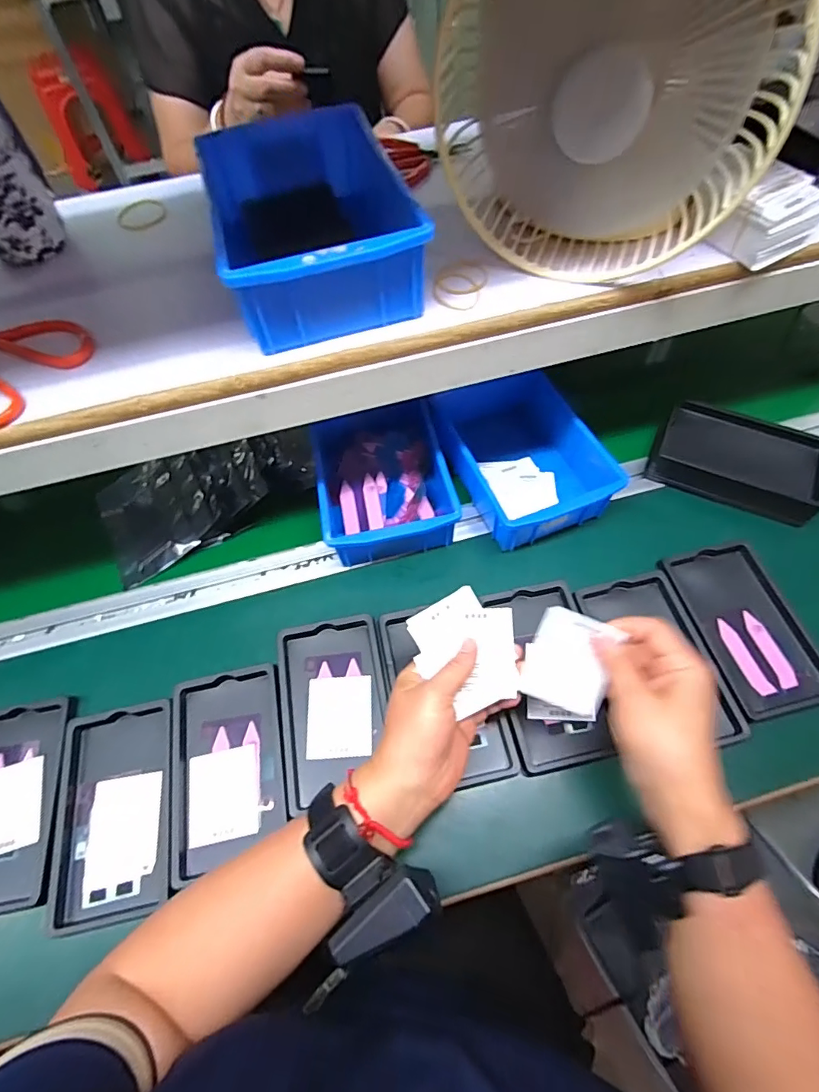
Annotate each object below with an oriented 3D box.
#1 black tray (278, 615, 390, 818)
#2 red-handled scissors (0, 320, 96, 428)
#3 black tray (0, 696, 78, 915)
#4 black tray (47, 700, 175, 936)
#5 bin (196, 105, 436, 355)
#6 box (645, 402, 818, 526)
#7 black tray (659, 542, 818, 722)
[{"bbox_3d":[-0.068,0.143,0.444,0.092,0.022,0.150,-9,60,-2],"label":"black tray"},{"bbox_3d":[-0.296,-0.131,0.352,0.103,0.012,0.100,21,63,15],"label":"red-handled scissors"},{"bbox_3d":[-0.341,0.219,0.422,0.092,0.016,0.158,-10,60,-2],"label":"black tray"},{"bbox_3d":[-0.244,0.219,0.414,0.095,0.020,0.156,-12,60,-3],"label":"black tray"},{"bbox_3d":[-0.075,-0.233,0.366,0.122,0.070,0.201,-18,60,-7],"label":"bin"},{"bbox_3d":[0.352,-0.094,0.531,0.161,0.040,0.095,26,64,17],"label":"box"},{"bbox_3d":[0.315,0.075,0.465,0.094,0.020,0.159,-14,60,-5],"label":"black tray"}]

